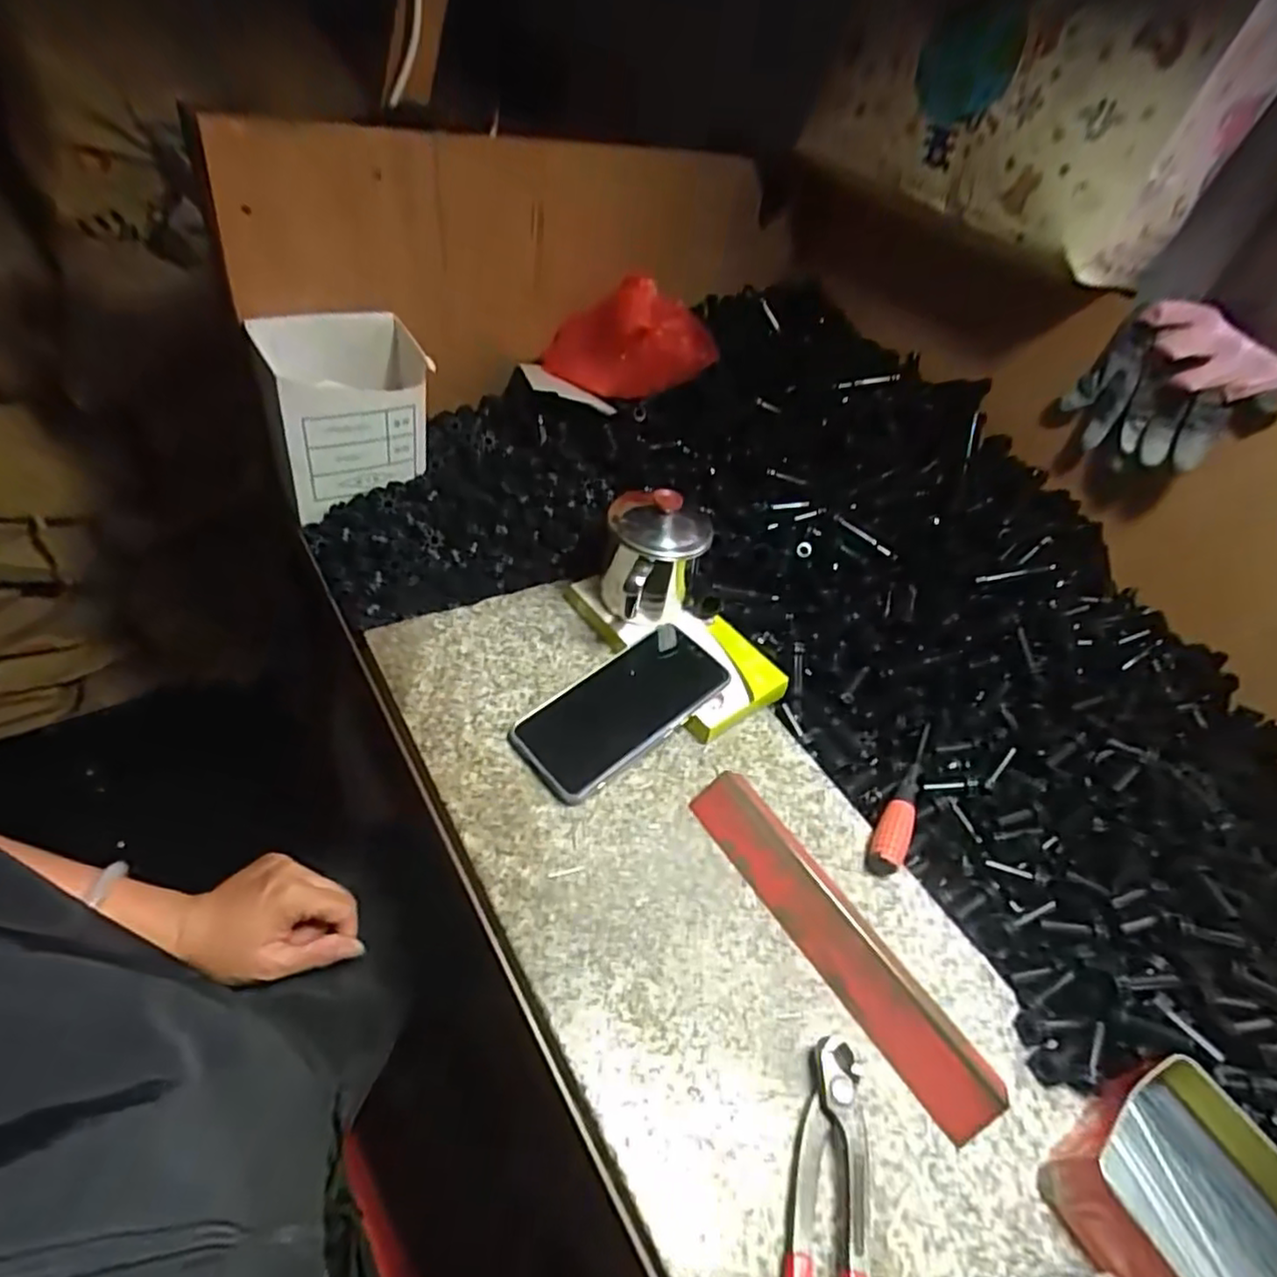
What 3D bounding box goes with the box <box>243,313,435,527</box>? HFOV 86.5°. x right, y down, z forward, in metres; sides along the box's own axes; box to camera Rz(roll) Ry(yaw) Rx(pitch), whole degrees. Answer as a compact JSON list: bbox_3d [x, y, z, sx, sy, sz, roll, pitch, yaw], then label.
[{"bbox_3d":[-0.250,-0.188,0.575,0.123,0.140,0.075,-19,54,-30],"label":"box"}]

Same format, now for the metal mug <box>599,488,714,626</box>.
[{"bbox_3d":[0.005,-0.069,0.534,0.071,0.086,0.076,8,46,-8],"label":"metal mug"}]

